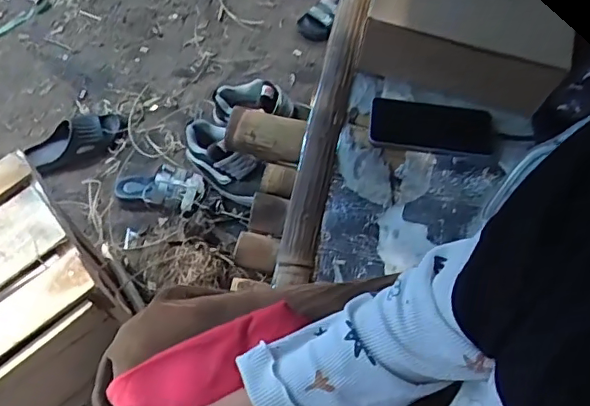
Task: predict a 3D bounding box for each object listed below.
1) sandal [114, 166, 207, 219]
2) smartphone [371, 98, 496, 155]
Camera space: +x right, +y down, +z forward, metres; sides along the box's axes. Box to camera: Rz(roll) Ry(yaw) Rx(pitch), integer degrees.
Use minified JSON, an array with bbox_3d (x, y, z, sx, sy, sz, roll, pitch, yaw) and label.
[{"bbox_3d":[-0.318,-0.035,1.322,0.214,0.053,0.116,2,63,18],"label":"sandal"},{"bbox_3d":[0.182,-0.103,0.764,0.160,0.012,0.072,7,64,1],"label":"smartphone"}]

